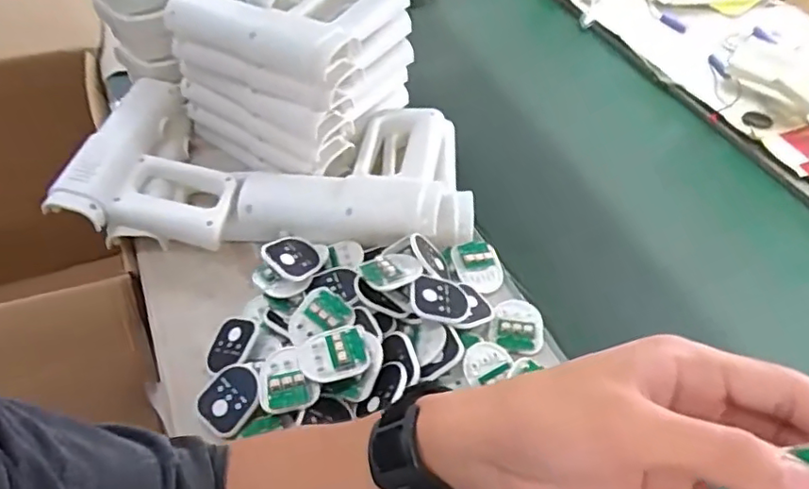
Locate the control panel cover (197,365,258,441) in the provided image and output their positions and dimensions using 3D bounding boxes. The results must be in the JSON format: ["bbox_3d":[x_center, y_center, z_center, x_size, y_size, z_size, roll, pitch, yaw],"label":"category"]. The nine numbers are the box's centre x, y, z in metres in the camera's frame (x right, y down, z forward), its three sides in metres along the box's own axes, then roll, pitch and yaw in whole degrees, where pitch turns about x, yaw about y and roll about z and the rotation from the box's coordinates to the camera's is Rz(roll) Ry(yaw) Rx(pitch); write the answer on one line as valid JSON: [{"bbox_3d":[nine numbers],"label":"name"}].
[{"bbox_3d":[-0.149,0.131,0.504,0.053,0.006,0.057,40,78,23],"label":"control panel cover"}]

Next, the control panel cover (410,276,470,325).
[{"bbox_3d":[0.033,0.052,0.549,0.060,0.013,0.050,10,47,-30],"label":"control panel cover"}]

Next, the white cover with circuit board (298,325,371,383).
[{"bbox_3d":[-0.060,0.090,0.502,0.059,0.007,0.048,-12,51,-12],"label":"white cover with circuit board"}]

